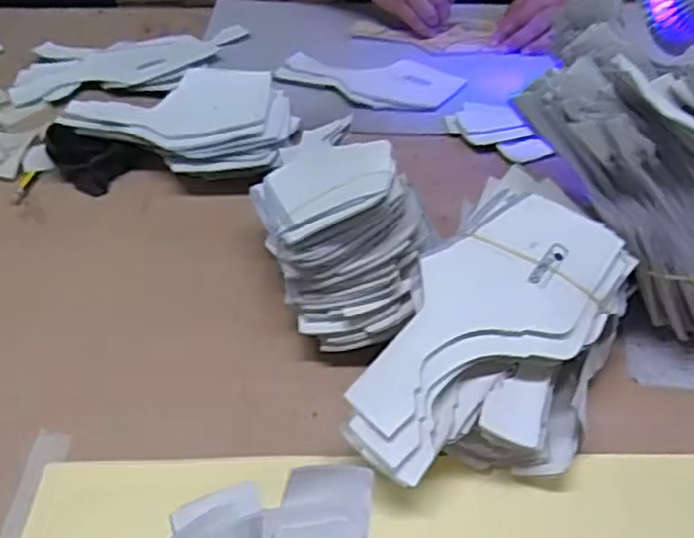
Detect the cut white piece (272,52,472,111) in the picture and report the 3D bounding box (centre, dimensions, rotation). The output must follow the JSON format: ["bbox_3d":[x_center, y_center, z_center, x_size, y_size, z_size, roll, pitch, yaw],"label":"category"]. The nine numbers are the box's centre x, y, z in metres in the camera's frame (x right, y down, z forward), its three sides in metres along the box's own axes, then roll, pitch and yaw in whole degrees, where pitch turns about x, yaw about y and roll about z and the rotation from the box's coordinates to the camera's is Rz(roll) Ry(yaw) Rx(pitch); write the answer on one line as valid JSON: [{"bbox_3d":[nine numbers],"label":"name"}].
[{"bbox_3d":[0.025,-0.205,0.787,0.194,0.012,0.085,7,45,9],"label":"cut white piece"}]

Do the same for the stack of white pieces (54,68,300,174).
[{"bbox_3d":[-0.155,-0.137,0.690,0.209,0.044,0.132,2,44,4],"label":"stack of white pieces"}]

